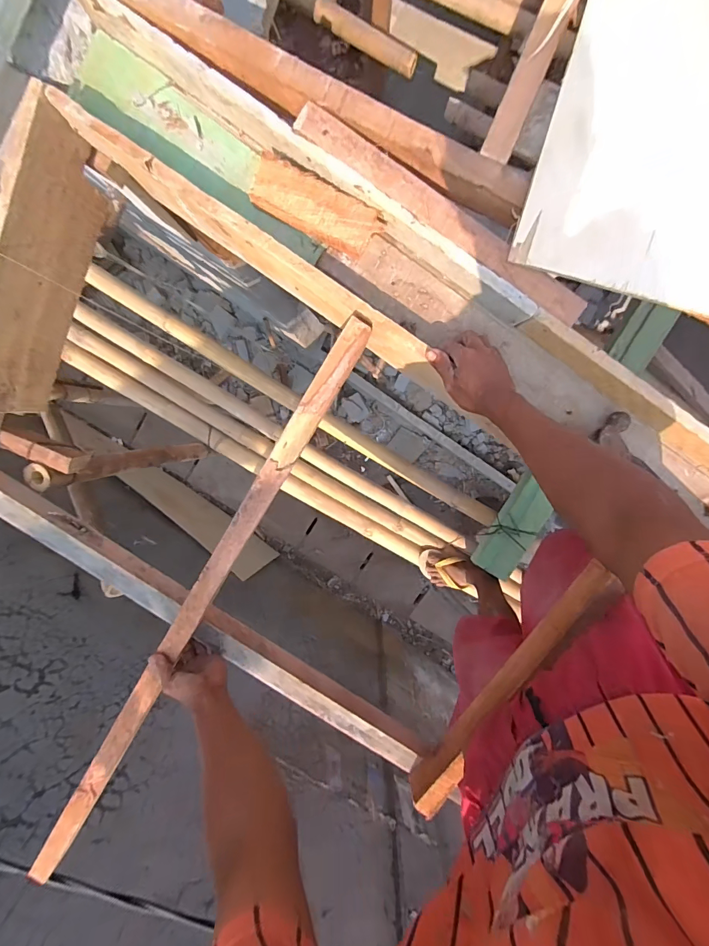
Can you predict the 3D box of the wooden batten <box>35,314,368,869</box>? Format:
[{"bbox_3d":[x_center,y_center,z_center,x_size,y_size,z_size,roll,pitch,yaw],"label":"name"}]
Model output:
[{"bbox_3d":[-0.259,0.233,0.600,0.040,0.023,1.038,31,99,-3],"label":"wooden batten"}]

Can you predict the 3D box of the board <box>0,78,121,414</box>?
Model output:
[{"bbox_3d":[-0.492,-0.301,0.606,0.030,0.165,0.429,22,98,-2],"label":"board"}]

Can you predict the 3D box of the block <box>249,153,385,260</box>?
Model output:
[{"bbox_3d":[-0.054,-0.367,0.542,0.180,0.027,0.061,28,98,-3],"label":"block"}]

